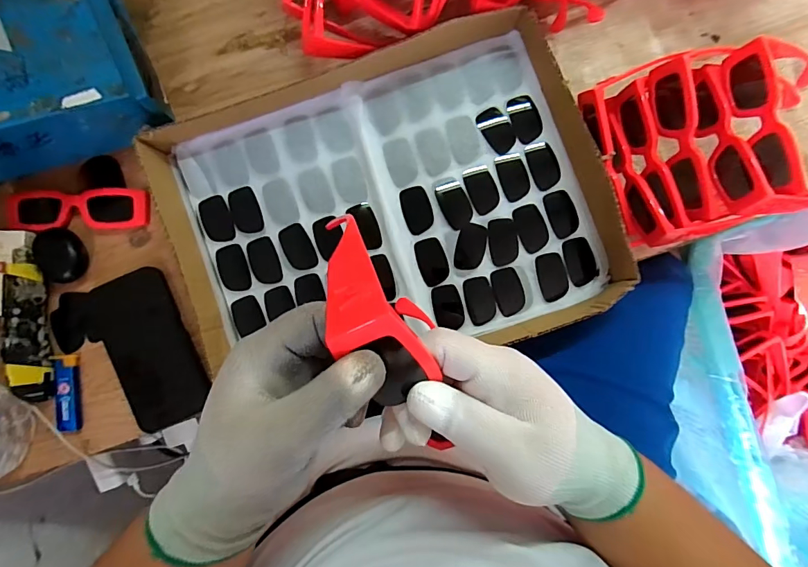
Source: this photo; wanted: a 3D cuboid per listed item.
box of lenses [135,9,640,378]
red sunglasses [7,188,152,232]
[{"bbox_3d":[-0.015,-0.074,0.439,0.419,0.060,0.305,-15,88,0],"label":"box of lenses"},{"bbox_3d":[-0.353,-0.081,0.466,0.153,0.024,0.043,0,88,1],"label":"red sunglasses"}]

